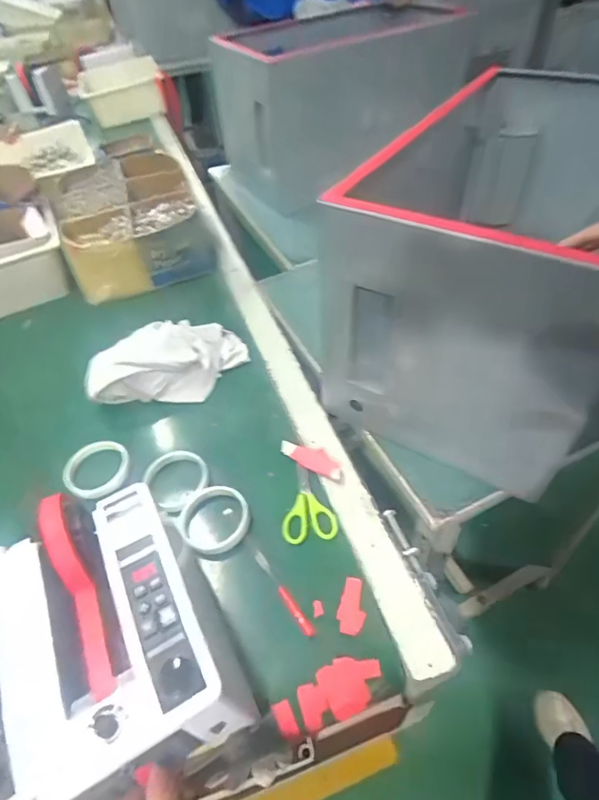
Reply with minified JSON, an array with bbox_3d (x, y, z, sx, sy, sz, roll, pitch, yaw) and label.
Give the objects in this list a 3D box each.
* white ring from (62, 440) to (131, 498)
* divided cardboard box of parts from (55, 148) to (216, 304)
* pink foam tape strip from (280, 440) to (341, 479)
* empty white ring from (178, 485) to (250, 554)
[{"bbox_3d":[-0.276,0.093,0.635,0.087,0.022,0.074,-35,54,-23],"label":"white ring"},{"bbox_3d":[-0.362,-0.399,1.014,0.274,0.101,0.426,-19,50,-11],"label":"divided cardboard box of parts"},{"bbox_3d":[0.016,0.076,0.621,0.104,0.009,0.029,21,53,39],"label":"pink foam tape strip"},{"bbox_3d":[-0.105,0.147,0.570,0.087,0.021,0.081,-3,48,3],"label":"empty white ring"}]

